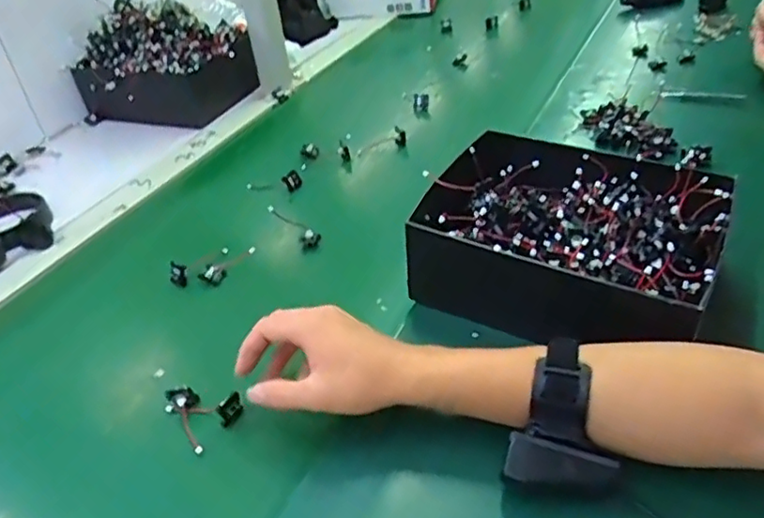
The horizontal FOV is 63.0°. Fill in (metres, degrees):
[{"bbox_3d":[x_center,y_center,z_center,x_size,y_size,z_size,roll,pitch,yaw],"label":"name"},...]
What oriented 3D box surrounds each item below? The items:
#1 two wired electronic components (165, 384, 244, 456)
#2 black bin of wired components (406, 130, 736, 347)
[{"bbox_3d":[-0.139,0.117,0.493,0.047,0.020,0.057,-30,44,-27],"label":"two wired electronic components"},{"bbox_3d":[0.160,-0.020,0.549,0.237,0.087,0.186,17,43,27],"label":"black bin of wired components"}]

